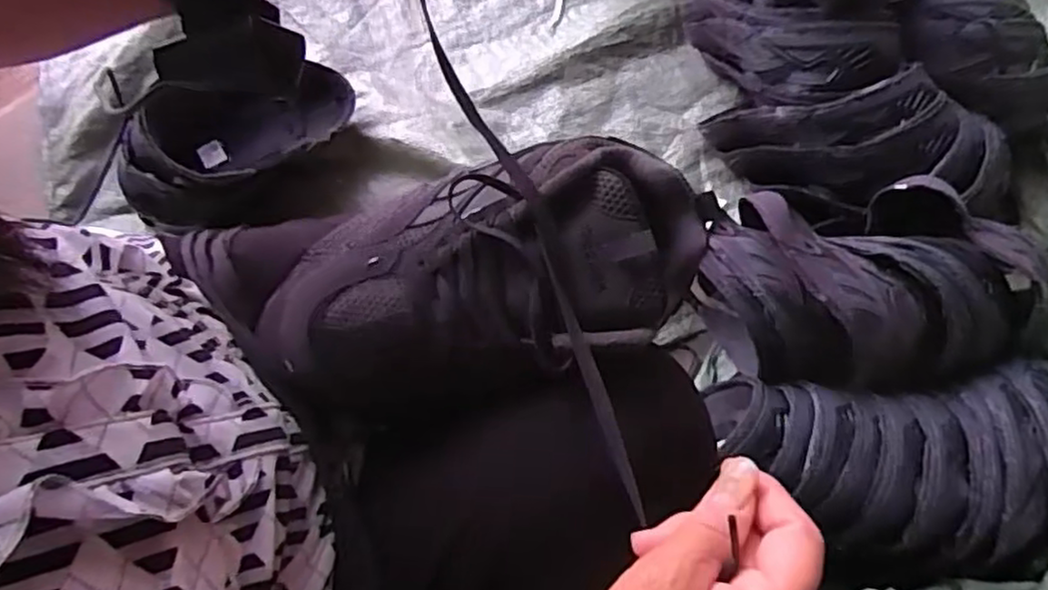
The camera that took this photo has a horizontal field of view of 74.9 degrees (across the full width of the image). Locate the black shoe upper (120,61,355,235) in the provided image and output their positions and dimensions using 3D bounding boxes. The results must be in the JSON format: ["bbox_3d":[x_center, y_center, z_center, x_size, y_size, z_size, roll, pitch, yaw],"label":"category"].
[{"bbox_3d":[-0.320,-0.185,0.765,0.248,0.091,0.143,-16,78,-2],"label":"black shoe upper"}]

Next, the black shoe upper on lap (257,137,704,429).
[{"bbox_3d":[-0.026,-0.012,0.375,0.241,0.066,0.122,-19,78,6],"label":"black shoe upper on lap"}]

